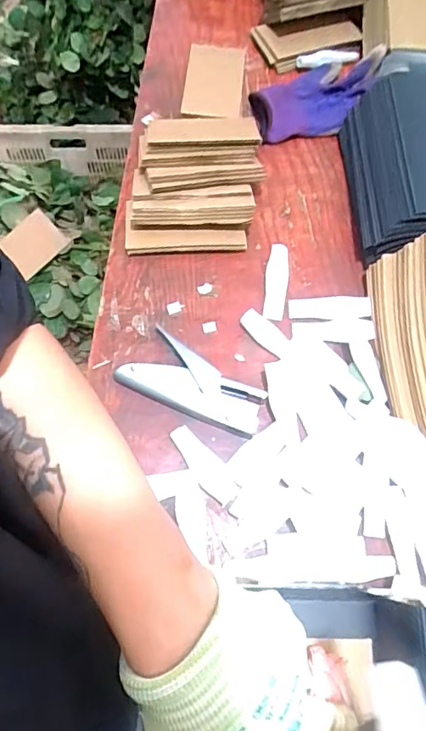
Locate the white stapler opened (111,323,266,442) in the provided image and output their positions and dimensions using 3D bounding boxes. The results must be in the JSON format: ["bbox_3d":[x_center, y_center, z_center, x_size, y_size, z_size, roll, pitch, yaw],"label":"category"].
[{"bbox_3d":[-0.019,0.024,0.496,0.146,0.022,0.068,33,71,12],"label":"white stapler opened"}]

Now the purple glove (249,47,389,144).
[{"bbox_3d":[0.135,-0.359,0.639,0.178,0.055,0.103,-33,72,-13],"label":"purple glove"}]

